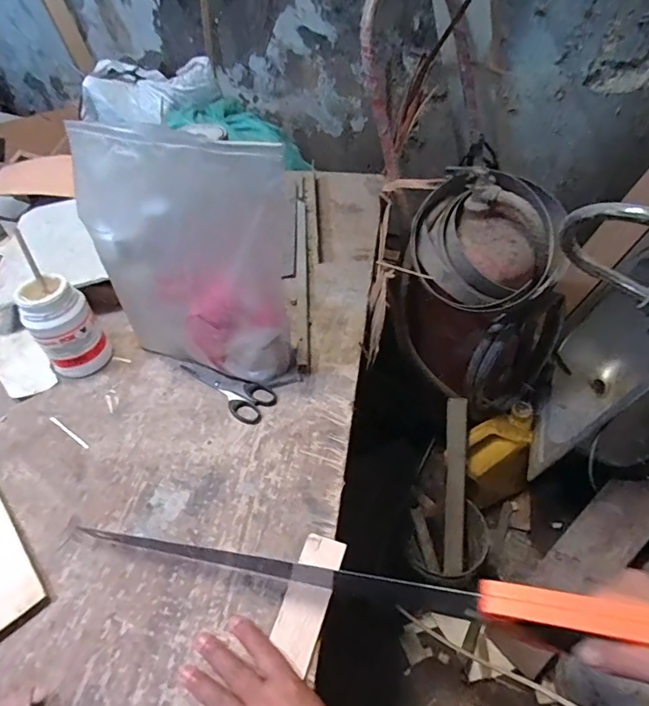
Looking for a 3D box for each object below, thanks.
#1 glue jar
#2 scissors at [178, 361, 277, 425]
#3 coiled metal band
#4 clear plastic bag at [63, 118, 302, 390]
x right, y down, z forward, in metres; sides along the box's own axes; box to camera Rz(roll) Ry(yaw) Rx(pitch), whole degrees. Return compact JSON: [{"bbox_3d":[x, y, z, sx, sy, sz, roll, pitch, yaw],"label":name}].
[{"bbox_3d":[-0.348,-0.032,0.633,0.082,0.130,0.071,-31,53,-24],"label":"glue jar"},{"bbox_3d":[-0.140,0.042,0.642,0.161,0.015,0.056,28,54,25],"label":"scissors"},{"bbox_3d":[0.314,-0.209,0.896,0.282,0.072,0.257,-1,80,7],"label":"coiled metal band"},{"bbox_3d":[-0.167,-0.101,0.568,0.272,0.297,0.094,19,51,20],"label":"clear plastic bag"}]

